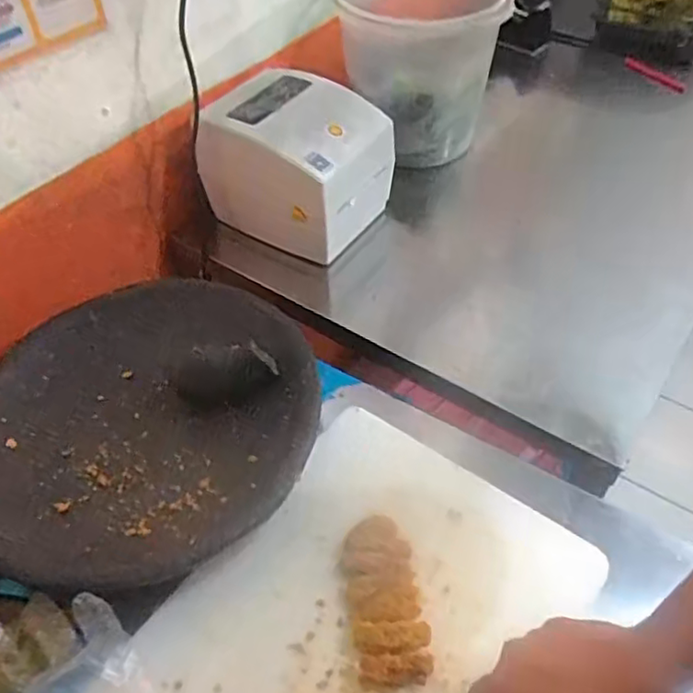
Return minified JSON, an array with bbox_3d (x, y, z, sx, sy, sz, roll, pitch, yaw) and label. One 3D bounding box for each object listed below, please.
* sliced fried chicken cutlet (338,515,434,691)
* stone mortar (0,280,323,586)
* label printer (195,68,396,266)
[{"bbox_3d":[0.031,0.213,0.549,0.061,0.019,0.140,-8,47,-6],"label":"sliced fried chicken cutlet"},{"bbox_3d":[-0.207,0.071,0.627,0.332,0.067,0.319,13,48,13],"label":"stone mortar"},{"bbox_3d":[-0.065,-0.240,0.852,0.197,0.171,0.170,23,53,20],"label":"label printer"}]

